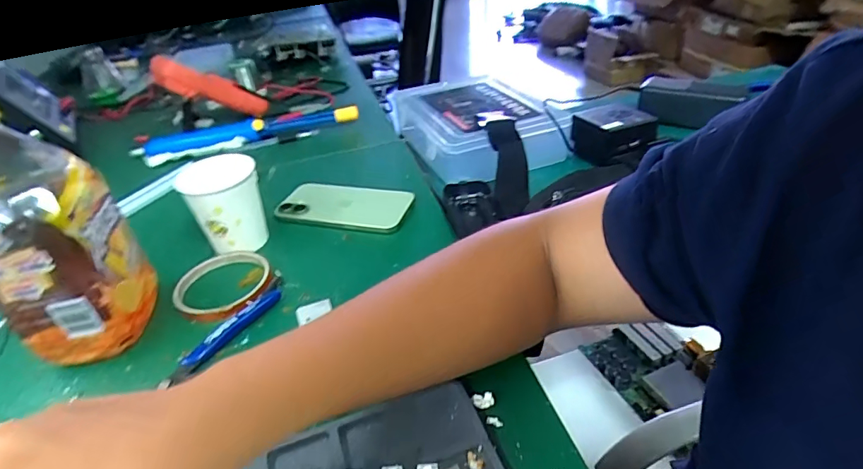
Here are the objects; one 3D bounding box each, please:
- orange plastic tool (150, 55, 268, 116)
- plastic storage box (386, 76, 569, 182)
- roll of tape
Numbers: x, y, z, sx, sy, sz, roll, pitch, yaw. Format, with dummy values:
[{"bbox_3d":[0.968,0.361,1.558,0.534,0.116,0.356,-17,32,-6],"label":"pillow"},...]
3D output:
[{"bbox_3d":[-0.350,-0.231,0.746,0.046,0.042,0.170,27,10,38],"label":"orange plastic tool"},{"bbox_3d":[0.052,-0.155,0.627,0.168,0.058,0.218,-19,37,-17],"label":"plastic storage box"},{"bbox_3d":[-0.188,0.045,0.427,0.082,0.011,0.091,-15,36,-12],"label":"roll of tape"}]

